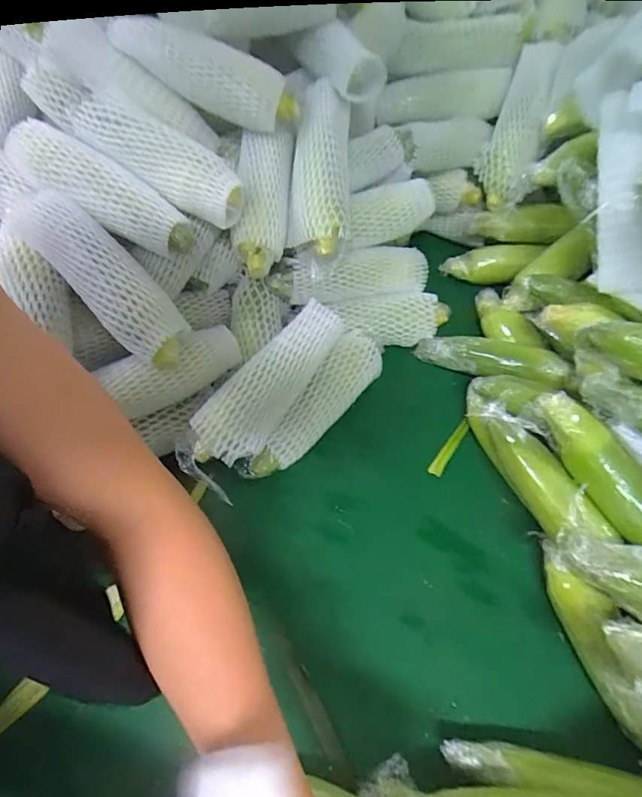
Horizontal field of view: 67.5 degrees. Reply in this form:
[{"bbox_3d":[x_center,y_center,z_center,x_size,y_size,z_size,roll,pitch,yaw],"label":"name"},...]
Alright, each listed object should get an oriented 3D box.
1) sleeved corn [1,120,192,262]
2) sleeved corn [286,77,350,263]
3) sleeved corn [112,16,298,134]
[{"bbox_3d":[-0.243,-0.229,0.531,0.226,0.051,0.063,33,61,-1],"label":"sleeved corn"},{"bbox_3d":[0.000,-0.280,0.588,0.071,0.051,0.215,2,81,-1],"label":"sleeved corn"},{"bbox_3d":[-0.129,-0.380,0.566,0.211,0.065,0.046,22,59,-5],"label":"sleeved corn"}]

